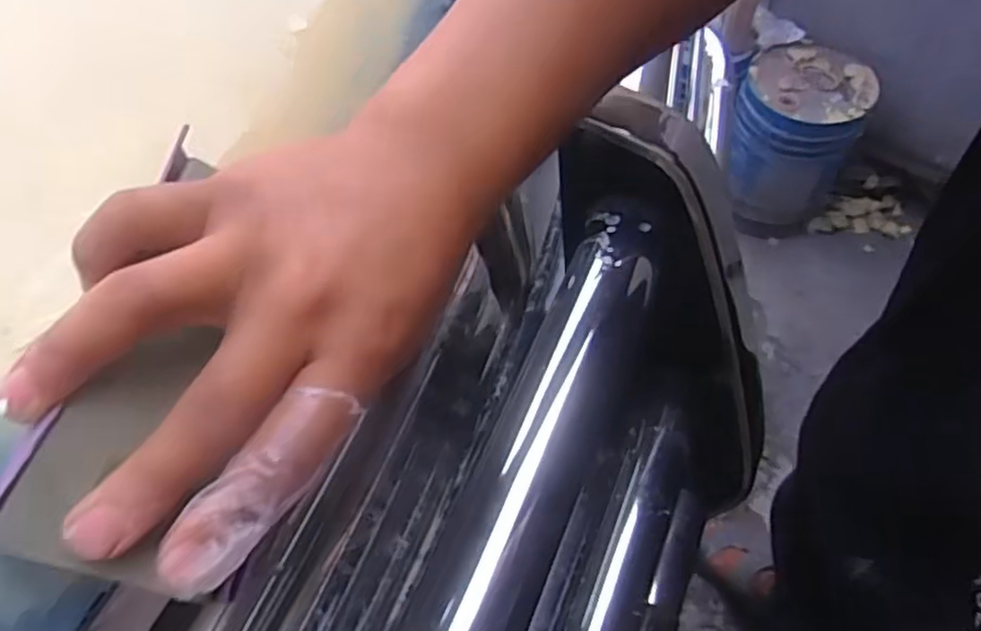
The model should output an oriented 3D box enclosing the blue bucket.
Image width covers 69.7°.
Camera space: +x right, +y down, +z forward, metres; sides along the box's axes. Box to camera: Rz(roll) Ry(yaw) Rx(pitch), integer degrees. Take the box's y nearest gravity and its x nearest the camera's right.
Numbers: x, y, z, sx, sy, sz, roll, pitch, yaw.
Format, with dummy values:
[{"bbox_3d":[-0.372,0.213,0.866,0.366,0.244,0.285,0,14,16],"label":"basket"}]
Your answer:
[{"bbox_3d":[0.622,-0.342,1.507,0.243,0.378,0.226,0,57,1],"label":"blue bucket"}]

